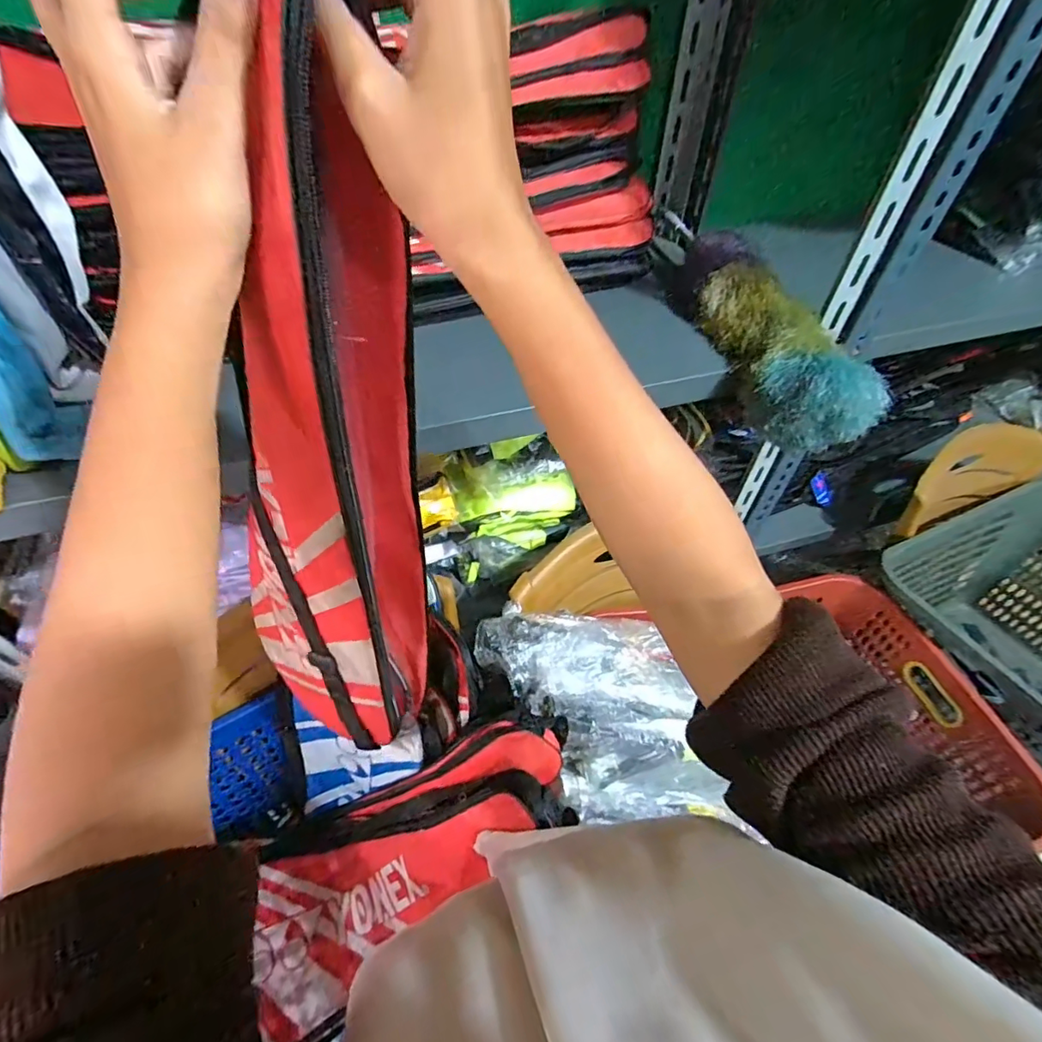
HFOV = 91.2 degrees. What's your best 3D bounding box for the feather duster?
[{"bbox_3d":[0.270,-0.240,0.624,0.102,0.104,0.374,-12,51,-12],"label":"feather duster"}]

